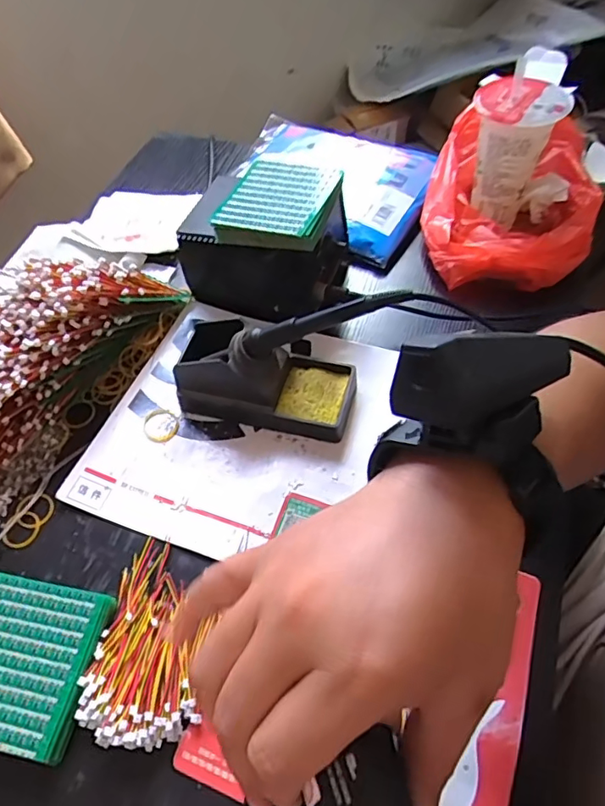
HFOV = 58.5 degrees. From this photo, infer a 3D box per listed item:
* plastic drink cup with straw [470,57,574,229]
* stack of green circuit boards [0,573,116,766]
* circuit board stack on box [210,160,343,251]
[{"bbox_3d":[0.214,-0.258,0.558,0.084,0.121,0.077,31,62,23],"label":"plastic drink cup with straw"},{"bbox_3d":[-0.193,0.178,0.374,0.101,0.021,0.101,8,55,10],"label":"stack of green circuit boards"},{"bbox_3d":[-0.021,-0.189,0.510,0.099,0.023,0.104,12,56,12],"label":"circuit board stack on box"}]

